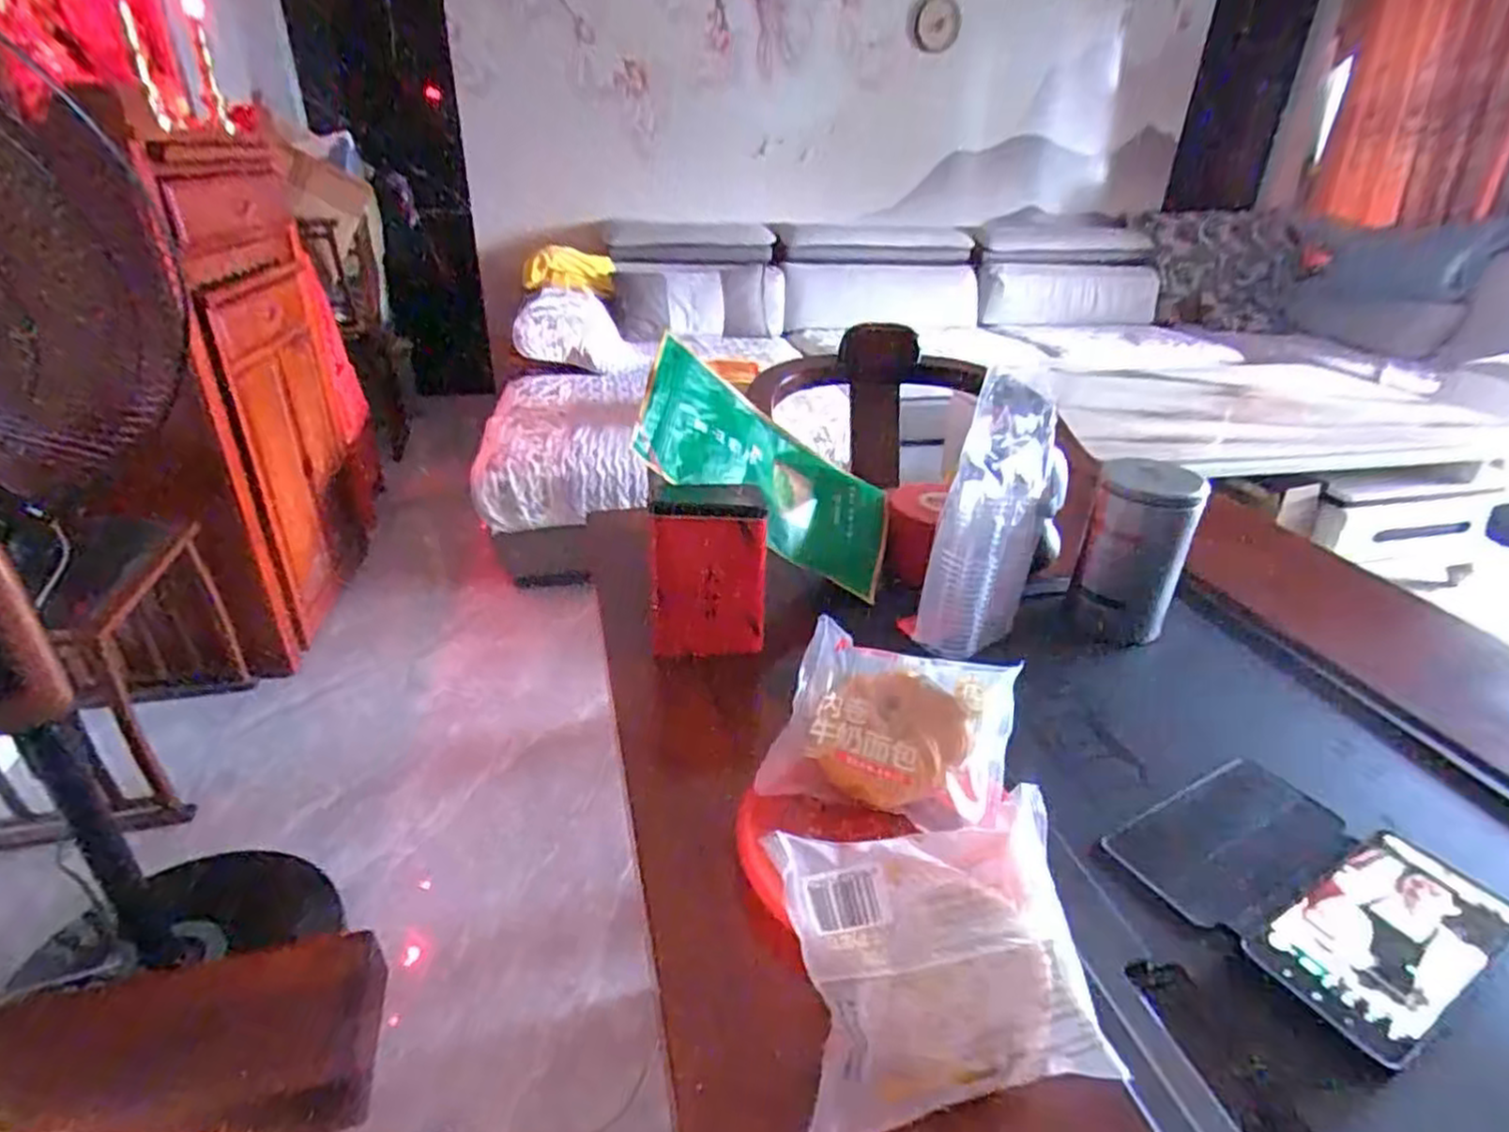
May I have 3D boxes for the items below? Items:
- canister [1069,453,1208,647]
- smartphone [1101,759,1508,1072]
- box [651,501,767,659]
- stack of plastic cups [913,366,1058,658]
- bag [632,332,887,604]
[{"bbox_3d":[0.345,-0.018,0.686,0.082,0.150,0.072,16,32,24],"label":"canister"},{"bbox_3d":[0.332,0.189,0.456,0.165,0.009,0.163,-15,33,-28],"label":"smartphone"},{"bbox_3d":[-0.036,0.013,0.598,0.087,0.125,0.024,3,29,2],"label":"box"},{"bbox_3d":[0.204,-0.044,0.648,0.079,0.235,0.087,14,31,21],"label":"stack of plastic cups"},{"bbox_3d":[0.018,-0.096,0.713,0.273,0.052,0.171,34,43,-23],"label":"bag"}]

